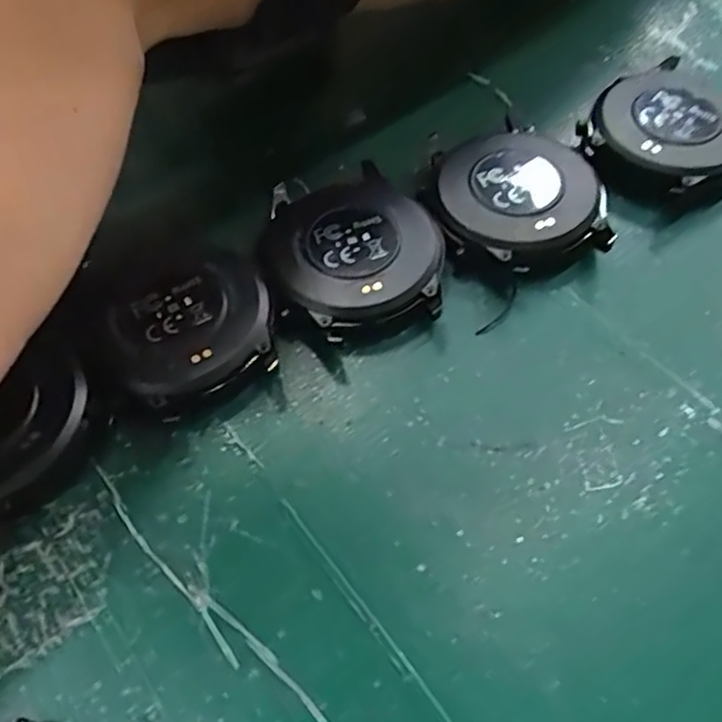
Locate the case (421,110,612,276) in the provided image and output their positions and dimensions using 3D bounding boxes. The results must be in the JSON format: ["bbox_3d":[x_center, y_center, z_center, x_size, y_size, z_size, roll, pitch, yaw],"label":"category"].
[{"bbox_3d":[0.040,-0.042,0.178,0.041,0.011,0.049,-26,61,-14],"label":"case"}]

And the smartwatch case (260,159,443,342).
[{"bbox_3d":[-0.002,-0.029,0.173,0.042,0.010,0.048,-14,58,-7],"label":"smartwatch case"}]

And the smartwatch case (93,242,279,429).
[{"bbox_3d":[-0.041,-0.007,0.162,0.038,0.012,0.042,-26,61,-14],"label":"smartwatch case"}]

